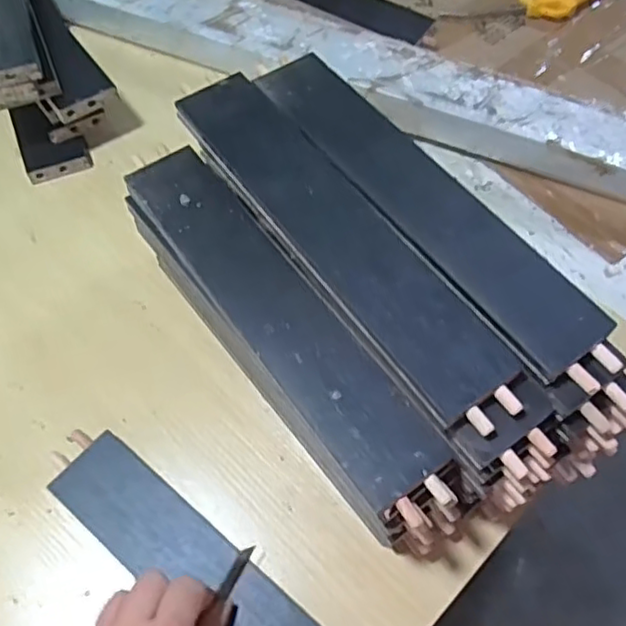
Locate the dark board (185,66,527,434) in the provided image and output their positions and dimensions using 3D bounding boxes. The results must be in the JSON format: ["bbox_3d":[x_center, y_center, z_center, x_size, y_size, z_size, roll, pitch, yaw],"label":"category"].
[{"bbox_3d":[0.014,-0.051,0.399,0.057,0.010,0.288,-32,66,-17],"label":"dark board"}]

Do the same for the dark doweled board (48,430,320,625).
[{"bbox_3d":[-0.055,0.181,0.408,0.301,0.014,0.054,37,66,20],"label":"dark doweled board"}]

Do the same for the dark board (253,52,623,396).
[{"bbox_3d":[0.068,-0.072,0.412,0.059,0.016,0.296,-32,66,-17],"label":"dark board"}]

